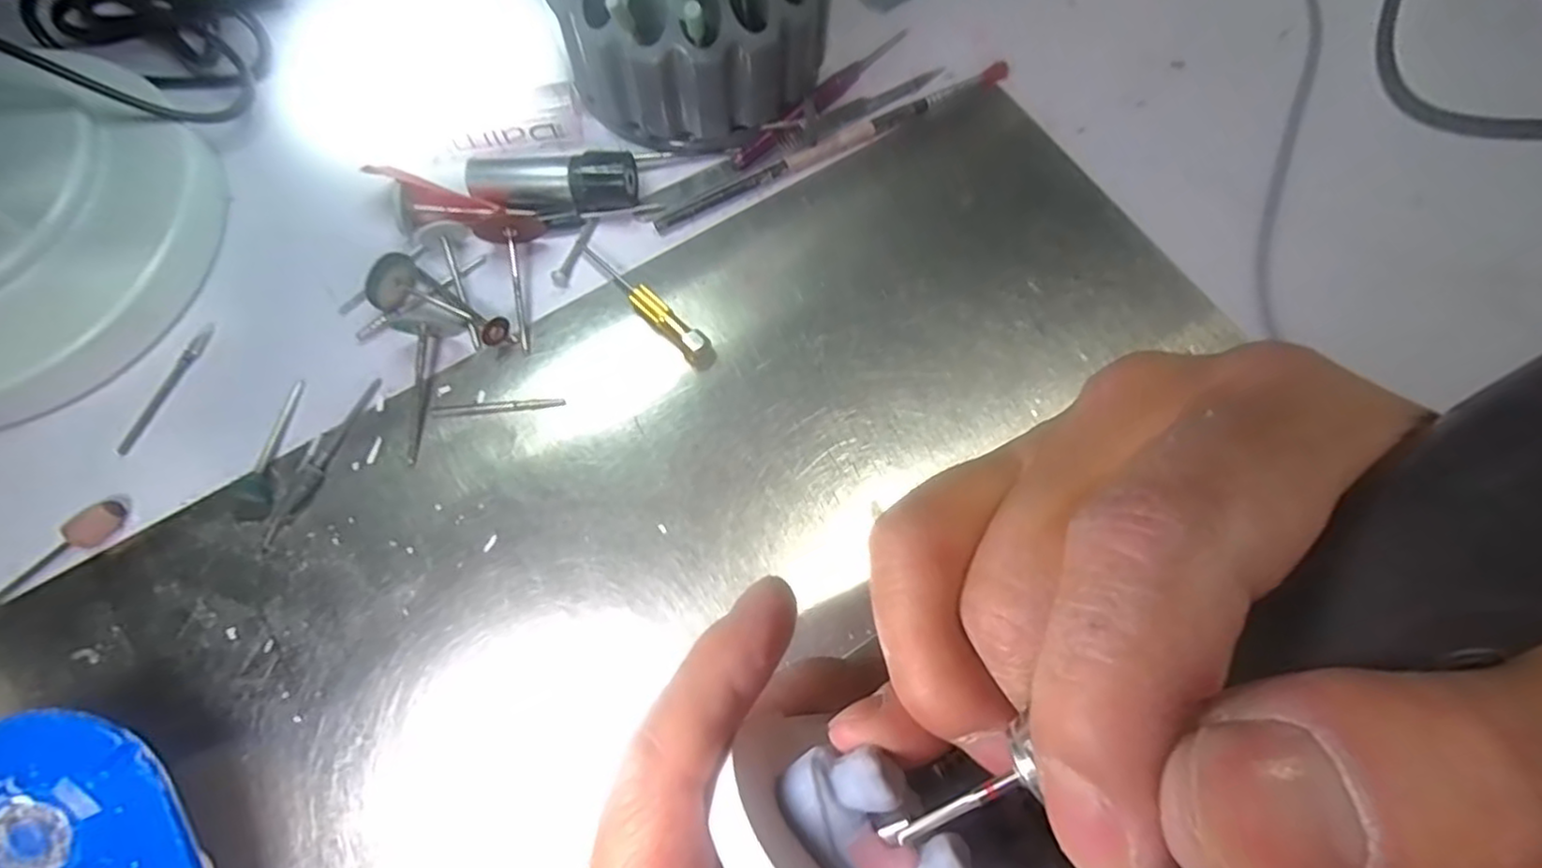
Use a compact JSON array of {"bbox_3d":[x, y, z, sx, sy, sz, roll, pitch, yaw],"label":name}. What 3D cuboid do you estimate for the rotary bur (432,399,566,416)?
[{"bbox_3d":[-0.091,-0.010,0.229,0.043,0.004,0.004,-4,71,-3],"label":"rotary bur"}]

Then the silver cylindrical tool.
[{"bbox_3d":[-0.078,-0.089,0.250,0.059,0.019,0.019,-5,71,-4],"label":"silver cylindrical tool"}]

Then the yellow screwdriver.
[{"bbox_3d":[-0.045,-0.047,0.242,0.062,0.009,0.010,41,74,12],"label":"yellow screwdriver"}]

